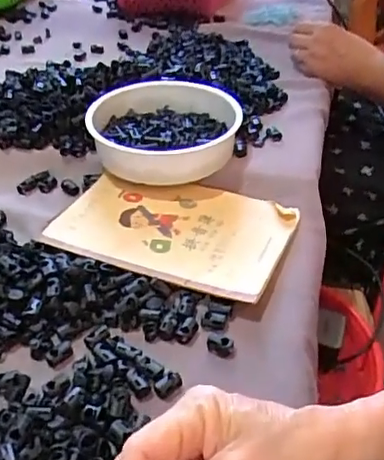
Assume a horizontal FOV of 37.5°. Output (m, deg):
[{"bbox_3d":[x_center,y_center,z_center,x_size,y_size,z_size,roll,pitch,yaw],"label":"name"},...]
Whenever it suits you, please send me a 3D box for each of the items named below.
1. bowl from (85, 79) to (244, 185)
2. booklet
[{"bbox_3d":[-0.032,-0.110,0.625,0.157,0.050,0.175,-13,42,-16],"label":"bowl"},{"bbox_3d":[-0.014,-0.008,0.534,0.204,0.007,0.145,16,42,17],"label":"booklet"}]

